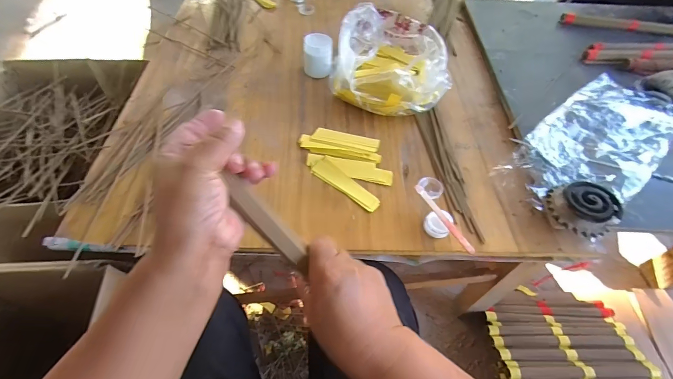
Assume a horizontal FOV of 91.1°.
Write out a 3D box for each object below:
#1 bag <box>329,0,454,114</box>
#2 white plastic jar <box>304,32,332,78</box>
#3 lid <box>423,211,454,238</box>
[{"bbox_3d":[0.109,-0.246,0.636,0.213,0.093,0.225,15,57,9],"label":"bag"},{"bbox_3d":[-0.037,-0.267,0.669,0.057,0.069,0.054,0,56,-1],"label":"white plastic jar"},{"bbox_3d":[0.146,0.050,0.477,0.036,0.023,0.032,14,57,8],"label":"lid"}]

